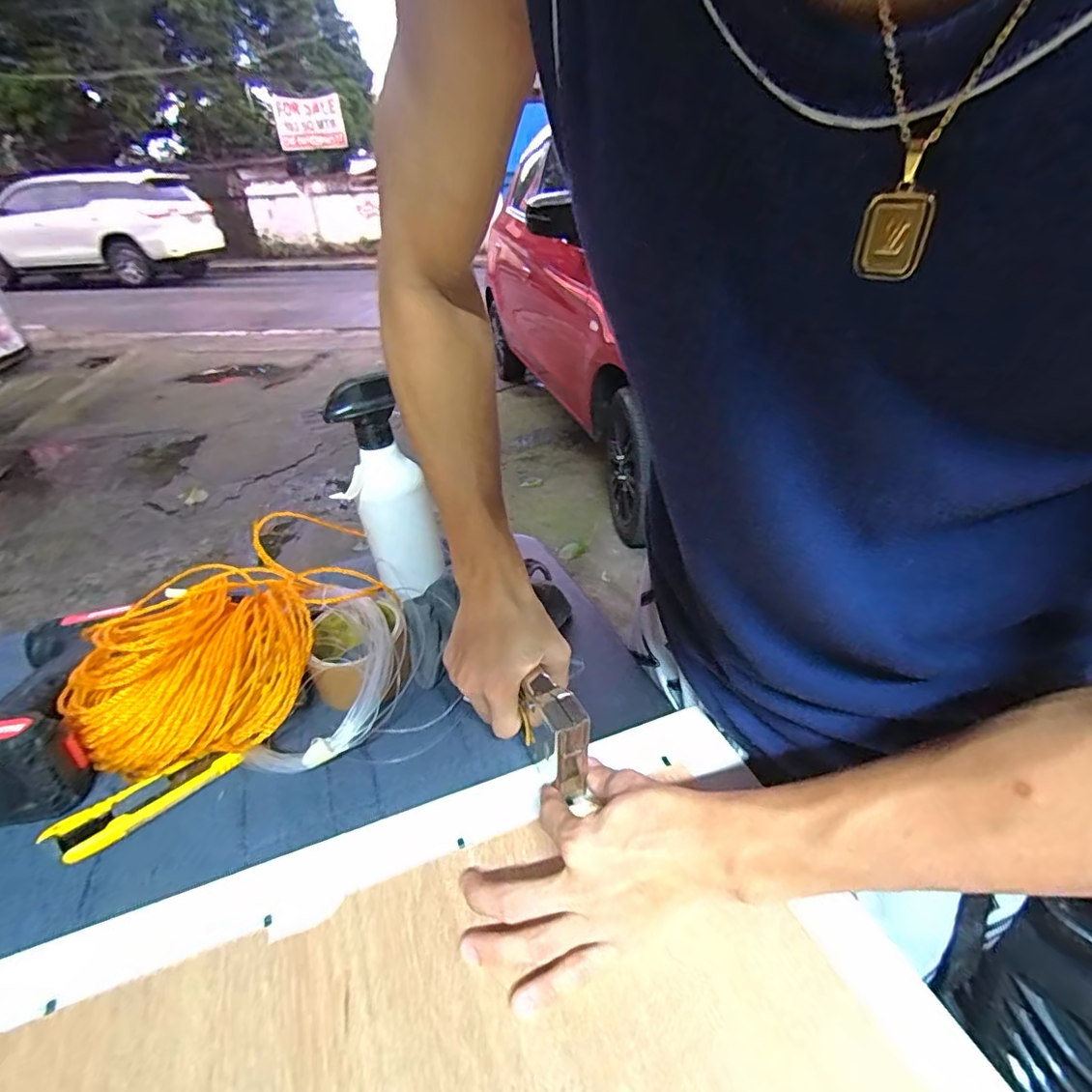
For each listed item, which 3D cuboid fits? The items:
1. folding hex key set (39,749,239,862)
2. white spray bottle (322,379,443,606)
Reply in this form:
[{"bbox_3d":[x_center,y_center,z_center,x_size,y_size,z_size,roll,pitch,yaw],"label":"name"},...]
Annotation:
[{"bbox_3d":[-0.283,0.182,0.389,0.112,0.021,0.032,-27,40,-32],"label":"folding hex key set"},{"bbox_3d":[-0.153,-0.047,0.509,0.062,0.195,0.064,15,37,25],"label":"white spray bottle"}]

